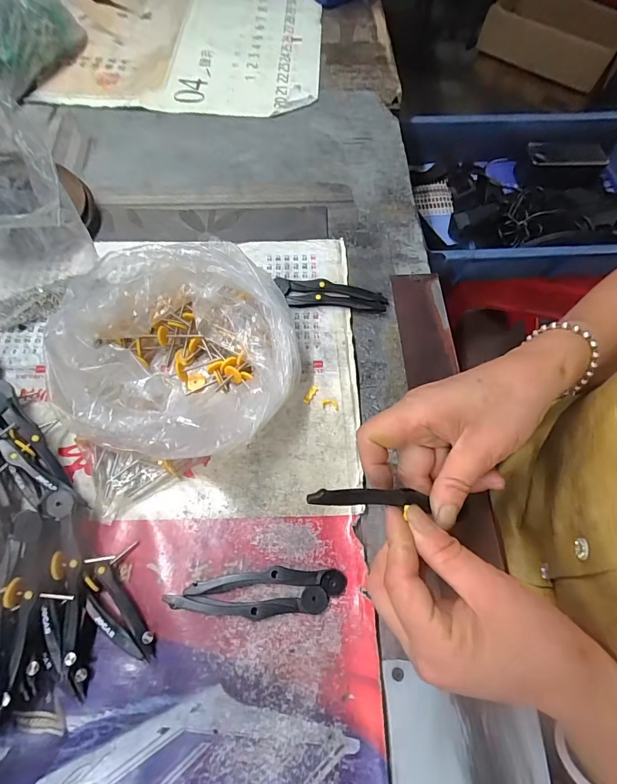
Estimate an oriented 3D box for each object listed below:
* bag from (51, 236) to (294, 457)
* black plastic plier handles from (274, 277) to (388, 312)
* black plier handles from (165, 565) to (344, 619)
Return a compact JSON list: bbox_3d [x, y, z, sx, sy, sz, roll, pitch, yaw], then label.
[{"bbox_3d":[-0.103,-0.029,0.327,0.183,0.072,0.165,4,65,0],"label":"bag"},{"bbox_3d":[0.022,-0.094,0.394,0.106,0.008,0.029,7,65,1],"label":"black plastic plier handles"},{"bbox_3d":[-0.036,0.143,0.287,0.122,0.007,0.030,-4,66,-4],"label":"black plier handles"}]

